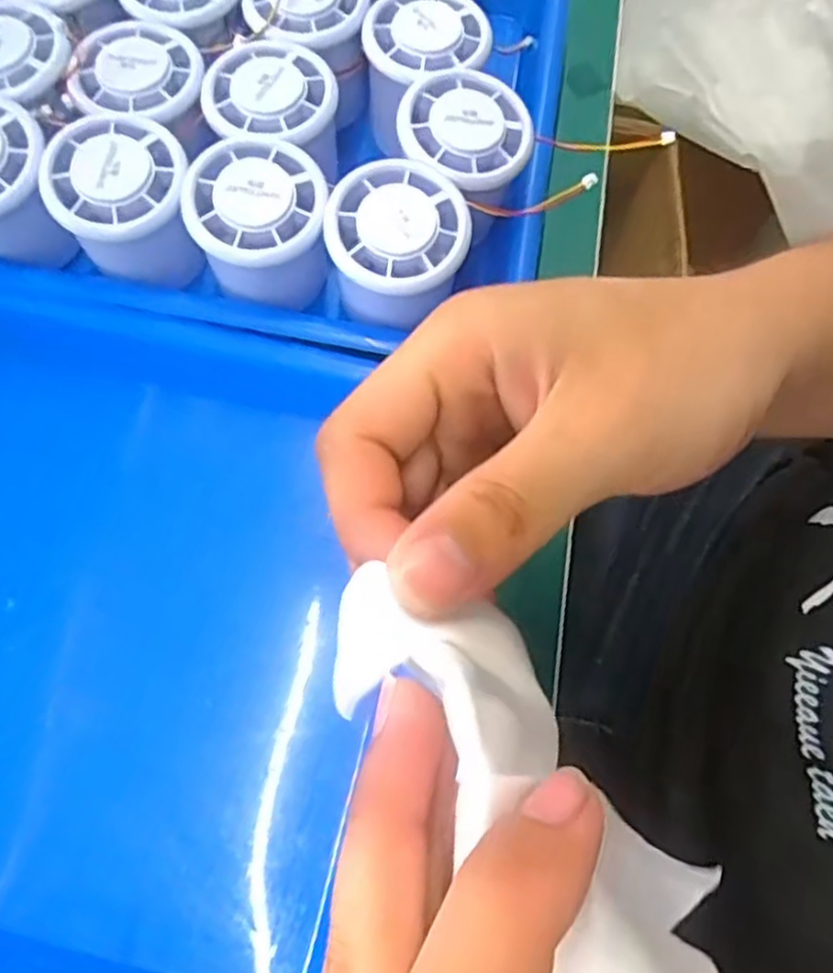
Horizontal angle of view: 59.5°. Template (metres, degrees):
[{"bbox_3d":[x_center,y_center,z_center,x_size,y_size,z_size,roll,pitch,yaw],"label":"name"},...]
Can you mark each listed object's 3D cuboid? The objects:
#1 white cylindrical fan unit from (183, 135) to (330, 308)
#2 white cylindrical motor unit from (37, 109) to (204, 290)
[{"bbox_3d":[-0.063,-0.107,0.301,0.053,0.045,0.053,0,70,0],"label":"white cylindrical fan unit"},{"bbox_3d":[-0.119,-0.115,0.301,0.053,0.044,0.054,0,70,0],"label":"white cylindrical motor unit"}]

